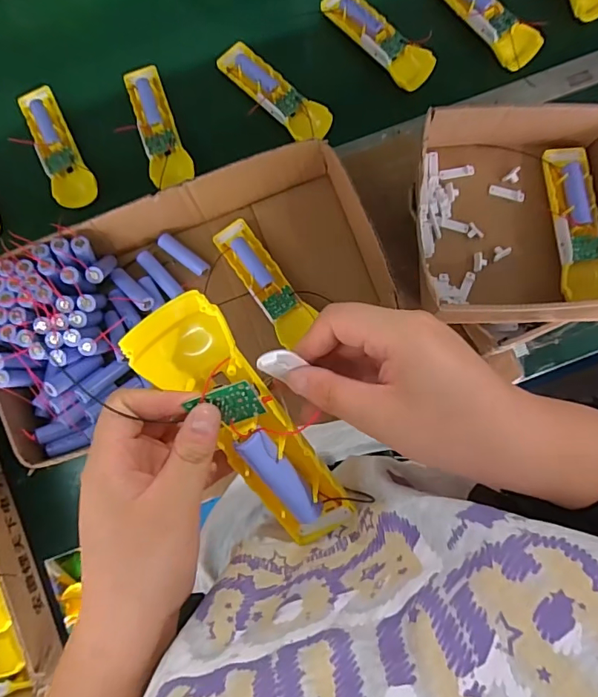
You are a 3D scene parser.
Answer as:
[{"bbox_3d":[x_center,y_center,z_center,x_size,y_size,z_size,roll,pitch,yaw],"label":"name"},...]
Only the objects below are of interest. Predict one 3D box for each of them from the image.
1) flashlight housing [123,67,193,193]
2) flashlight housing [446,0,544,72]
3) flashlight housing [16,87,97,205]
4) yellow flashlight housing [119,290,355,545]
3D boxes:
[{"bbox_3d":[-0.171,-0.272,0.571,0.049,0.017,0.166,-18,82,-1],"label":"flashlight housing"},{"bbox_3d":[0.232,-0.419,0.583,0.054,0.023,0.166,-35,82,-4],"label":"flashlight housing"},{"bbox_3d":[-0.296,-0.251,0.576,0.048,0.024,0.167,-23,82,-2],"label":"flashlight housing"},{"bbox_3d":[-0.025,0.047,0.252,0.046,0.035,0.164,-36,107,-4],"label":"yellow flashlight housing"}]

